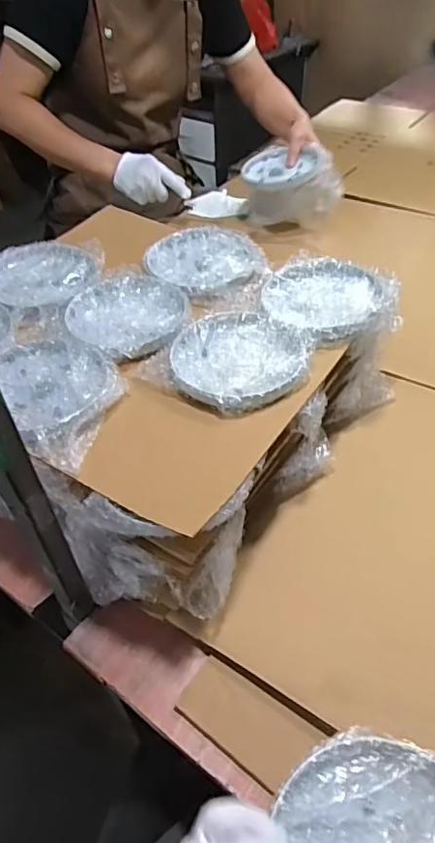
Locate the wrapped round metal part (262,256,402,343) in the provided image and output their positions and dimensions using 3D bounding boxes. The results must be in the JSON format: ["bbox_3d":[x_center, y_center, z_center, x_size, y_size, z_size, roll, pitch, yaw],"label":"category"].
[{"bbox_3d":[0.123,-0.146,0.613,0.154,0.024,0.136,31,55,27],"label":"wrapped round metal part"}]

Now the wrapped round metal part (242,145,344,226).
[{"bbox_3d":[0.133,-0.418,0.965,0.166,0.098,0.121,5,47,7],"label":"wrapped round metal part"}]

